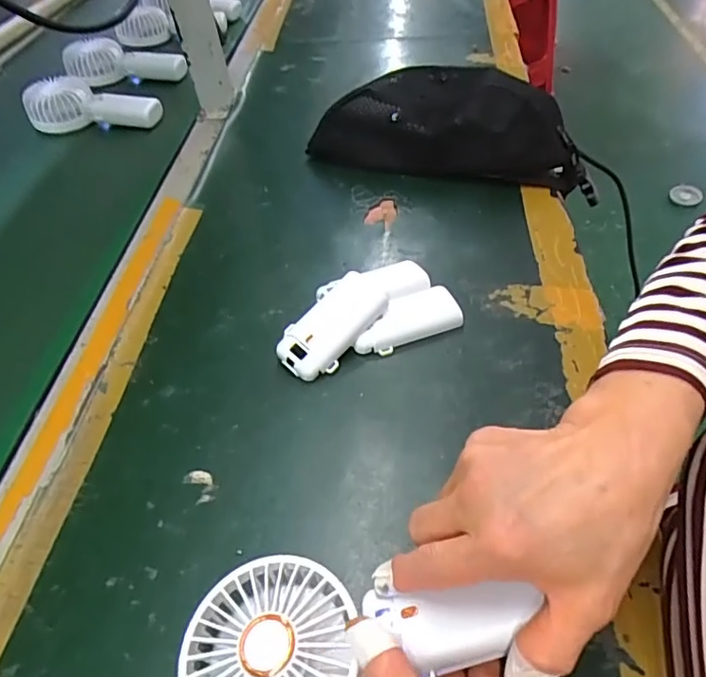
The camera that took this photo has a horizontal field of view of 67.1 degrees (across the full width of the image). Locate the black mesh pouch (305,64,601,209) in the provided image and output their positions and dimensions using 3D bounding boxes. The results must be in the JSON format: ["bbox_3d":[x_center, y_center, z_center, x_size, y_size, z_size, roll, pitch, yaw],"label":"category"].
[{"bbox_3d":[0.110,-0.240,0.579,0.289,0.081,0.111,12,51,14],"label":"black mesh pouch"}]

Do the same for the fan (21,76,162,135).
[{"bbox_3d":[-0.353,-0.312,0.725,0.178,0.066,0.042,3,49,6],"label":"fan"}]

